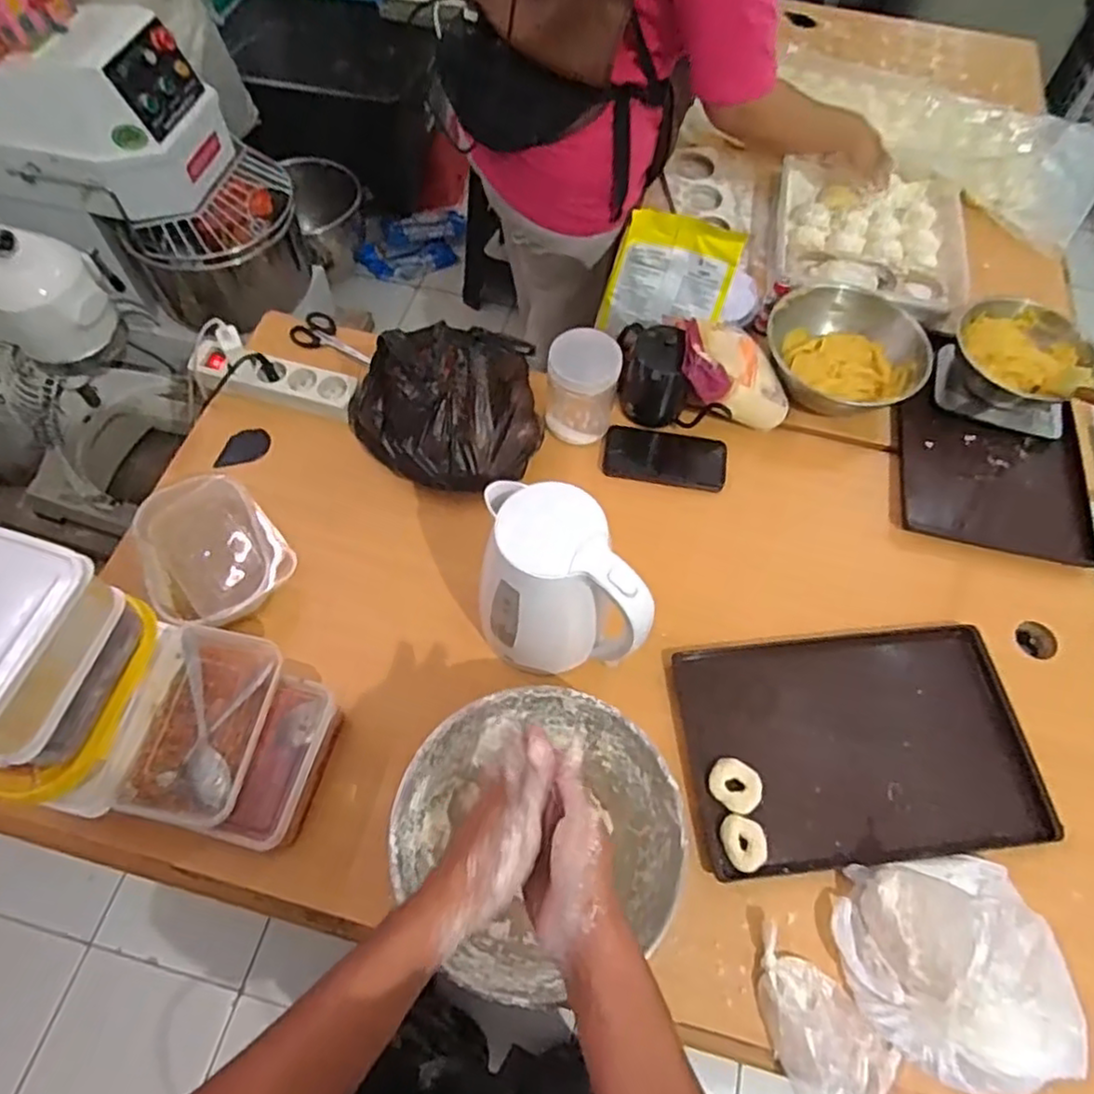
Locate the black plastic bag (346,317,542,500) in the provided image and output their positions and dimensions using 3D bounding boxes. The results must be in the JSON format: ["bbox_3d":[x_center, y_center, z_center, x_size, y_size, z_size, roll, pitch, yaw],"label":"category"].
[{"bbox_3d":[-0.121,-0.173,0.850,0.235,0.171,0.165,-17,64,-11],"label":"black plastic bag"}]

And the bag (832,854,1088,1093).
[{"bbox_3d":[0.387,0.382,0.617,0.196,0.098,0.185,-4,63,-4],"label":"bag"}]

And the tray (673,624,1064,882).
[{"bbox_3d":[0.343,0.216,0.762,0.363,0.022,0.240,-5,63,-5],"label":"tray"}]

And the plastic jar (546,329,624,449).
[{"bbox_3d":[0.045,-0.205,0.898,0.088,0.132,0.080,12,63,4],"label":"plastic jar"}]

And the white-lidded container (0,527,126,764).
[{"bbox_3d":[-0.428,0.075,0.535,0.105,0.076,0.154,15,63,5],"label":"white-lidded container"}]

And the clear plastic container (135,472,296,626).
[{"bbox_3d":[-0.401,0.007,0.811,0.151,0.059,0.179,-38,70,-20],"label":"clear plastic container"}]

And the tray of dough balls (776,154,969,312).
[{"bbox_3d":[0.523,-0.514,1.122,0.296,0.044,0.365,10,63,3],"label":"tray of dough balls"}]

